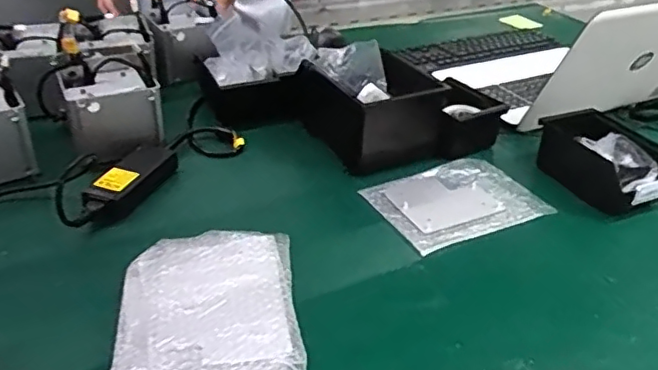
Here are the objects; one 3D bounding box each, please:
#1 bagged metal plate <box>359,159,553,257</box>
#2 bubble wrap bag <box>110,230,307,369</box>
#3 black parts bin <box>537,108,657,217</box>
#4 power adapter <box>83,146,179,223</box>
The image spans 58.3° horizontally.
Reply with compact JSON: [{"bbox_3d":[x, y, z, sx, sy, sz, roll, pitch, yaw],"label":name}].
[{"bbox_3d":[0.177,0.021,0.818,0.224,0.007,0.154,-16,39,-24],"label":"bagged metal plate"},{"bbox_3d":[-0.121,0.130,0.605,0.173,0.026,0.244,-3,35,-8],"label":"bubble wrap bag"},{"bbox_3d":[0.391,-0.035,0.845,0.094,0.105,0.180,-17,39,-25],"label":"black parts bin"},{"bbox_3d":[-0.268,-0.008,0.799,0.056,0.036,0.178,11,36,13],"label":"power adapter"}]

